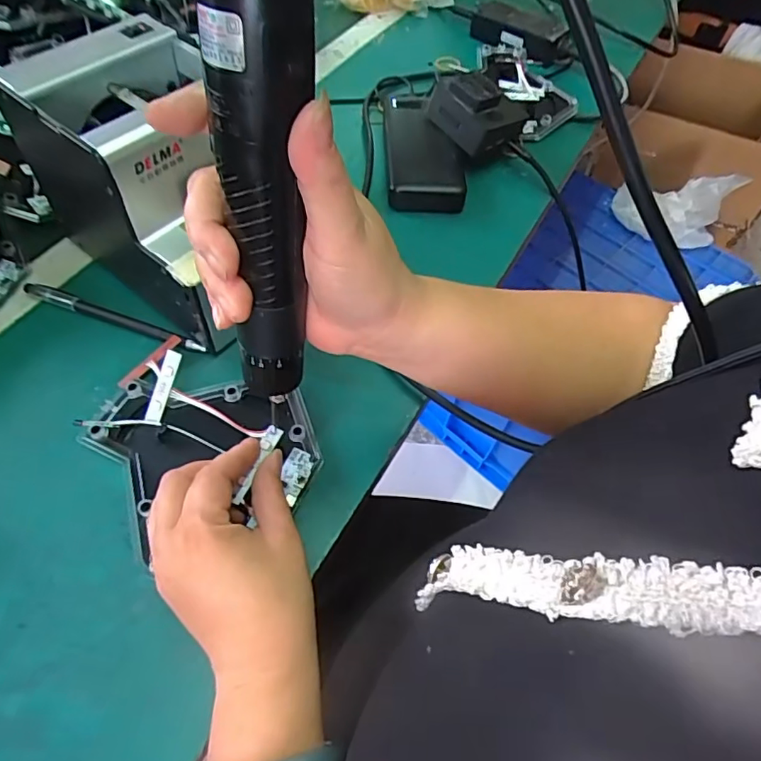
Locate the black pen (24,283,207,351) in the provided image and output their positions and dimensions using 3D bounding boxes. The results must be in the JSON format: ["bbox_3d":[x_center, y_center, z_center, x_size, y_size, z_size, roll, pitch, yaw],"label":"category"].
[{"bbox_3d":[-0.211,-0.050,0.435,0.162,0.013,0.011,20,57,8],"label":"black pen"}]

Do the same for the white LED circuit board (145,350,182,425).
[{"bbox_3d":[-0.148,0.005,0.376,0.012,0.004,0.053,23,100,10],"label":"white LED circuit board"}]

